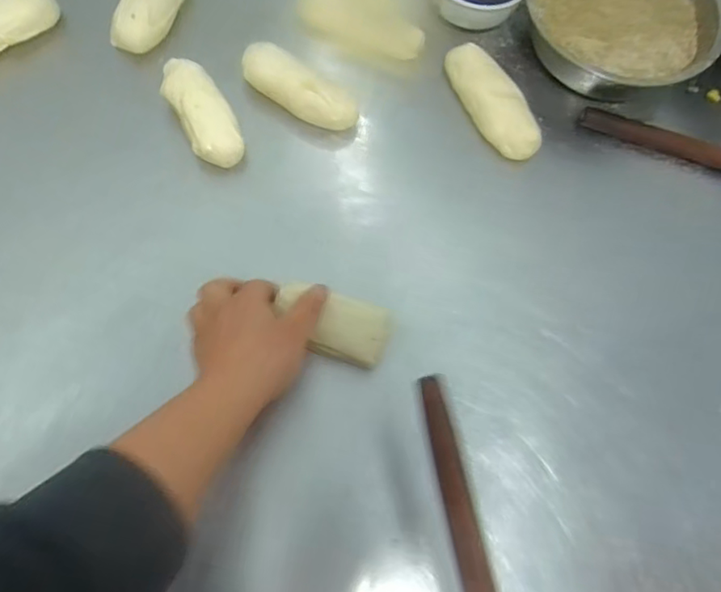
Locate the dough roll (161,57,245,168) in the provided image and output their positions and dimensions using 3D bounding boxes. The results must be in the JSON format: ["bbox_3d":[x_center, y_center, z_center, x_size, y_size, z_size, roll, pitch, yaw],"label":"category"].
[{"bbox_3d":[-0.156,-0.176,0.565,0.048,0.043,0.121,-28,74,-12],"label":"dough roll"}]

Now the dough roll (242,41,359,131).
[{"bbox_3d":[-0.065,-0.205,0.578,0.133,0.038,0.040,34,73,9],"label":"dough roll"}]

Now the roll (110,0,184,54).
[{"bbox_3d":[-0.220,-0.303,0.613,0.057,0.036,0.116,19,71,4],"label":"roll"}]

